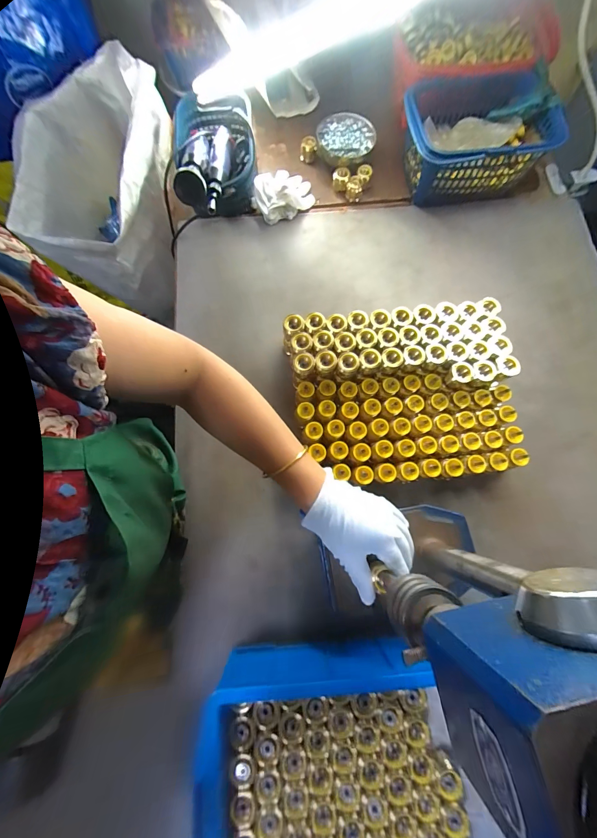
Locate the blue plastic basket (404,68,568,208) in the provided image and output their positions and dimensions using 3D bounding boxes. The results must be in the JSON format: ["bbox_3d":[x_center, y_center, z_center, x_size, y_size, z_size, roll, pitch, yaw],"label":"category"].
[{"bbox_3d":[0.318,-0.509,0.575,0.256,0.111,0.185,-9,77,-4],"label":"blue plastic basket"}]

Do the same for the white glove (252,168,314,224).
[{"bbox_3d":[-0.021,-0.427,0.589,0.127,0.053,0.071,-37,81,-10],"label":"white glove"}]

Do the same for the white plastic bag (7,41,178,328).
[{"bbox_3d":[-0.344,-0.451,0.584,0.190,0.186,0.361,0,77,-2],"label":"white plastic bag"}]

